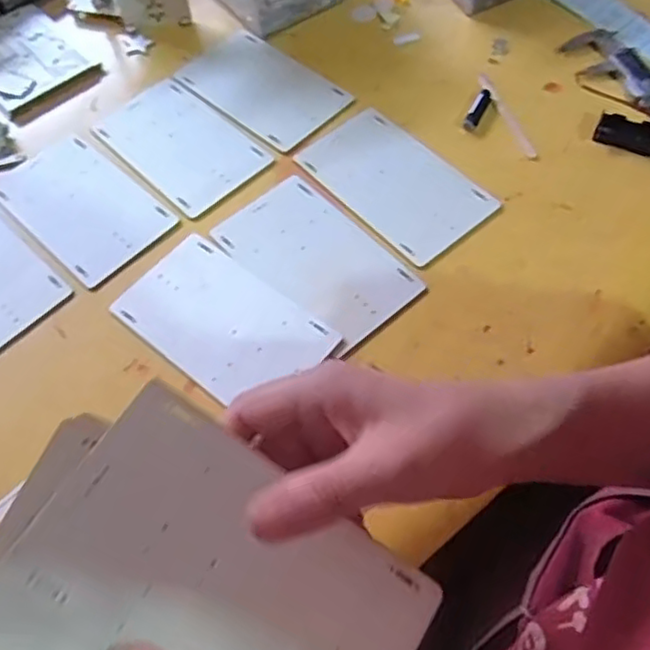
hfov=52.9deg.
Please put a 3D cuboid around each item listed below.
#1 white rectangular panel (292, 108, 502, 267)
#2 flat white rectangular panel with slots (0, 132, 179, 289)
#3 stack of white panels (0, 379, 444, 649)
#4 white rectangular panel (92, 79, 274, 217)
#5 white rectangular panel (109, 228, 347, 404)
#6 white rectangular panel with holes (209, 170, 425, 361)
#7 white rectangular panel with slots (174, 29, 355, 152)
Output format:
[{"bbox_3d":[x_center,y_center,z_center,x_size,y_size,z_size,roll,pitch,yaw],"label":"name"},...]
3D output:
[{"bbox_3d":[0.062,-0.130,0.584,0.100,0.007,0.168,-38,64,-17],"label":"white rectangular panel"},{"bbox_3d":[-0.226,-0.113,0.598,0.178,0.004,0.100,39,69,23],"label":"flat white rectangular panel with slots"},{"bbox_3d":[-0.037,0.111,0.284,0.168,0.006,0.096,37,67,-5],"label":"stack of white panels"},{"bbox_3d":[-0.139,-0.174,0.630,0.103,0.004,0.168,-41,65,-19],"label":"white rectangular panel"},{"bbox_3d":[-0.082,-0.002,0.519,0.161,0.005,0.099,35,67,22],"label":"white rectangular panel"},{"bbox_3d":[-0.008,-0.058,0.547,0.096,0.004,0.172,-38,64,-18],"label":"white rectangular panel with holes"},{"bbox_3d":[-0.063,-0.243,0.668,0.171,0.009,0.102,38,68,23],"label":"white rectangular panel with slots"}]

